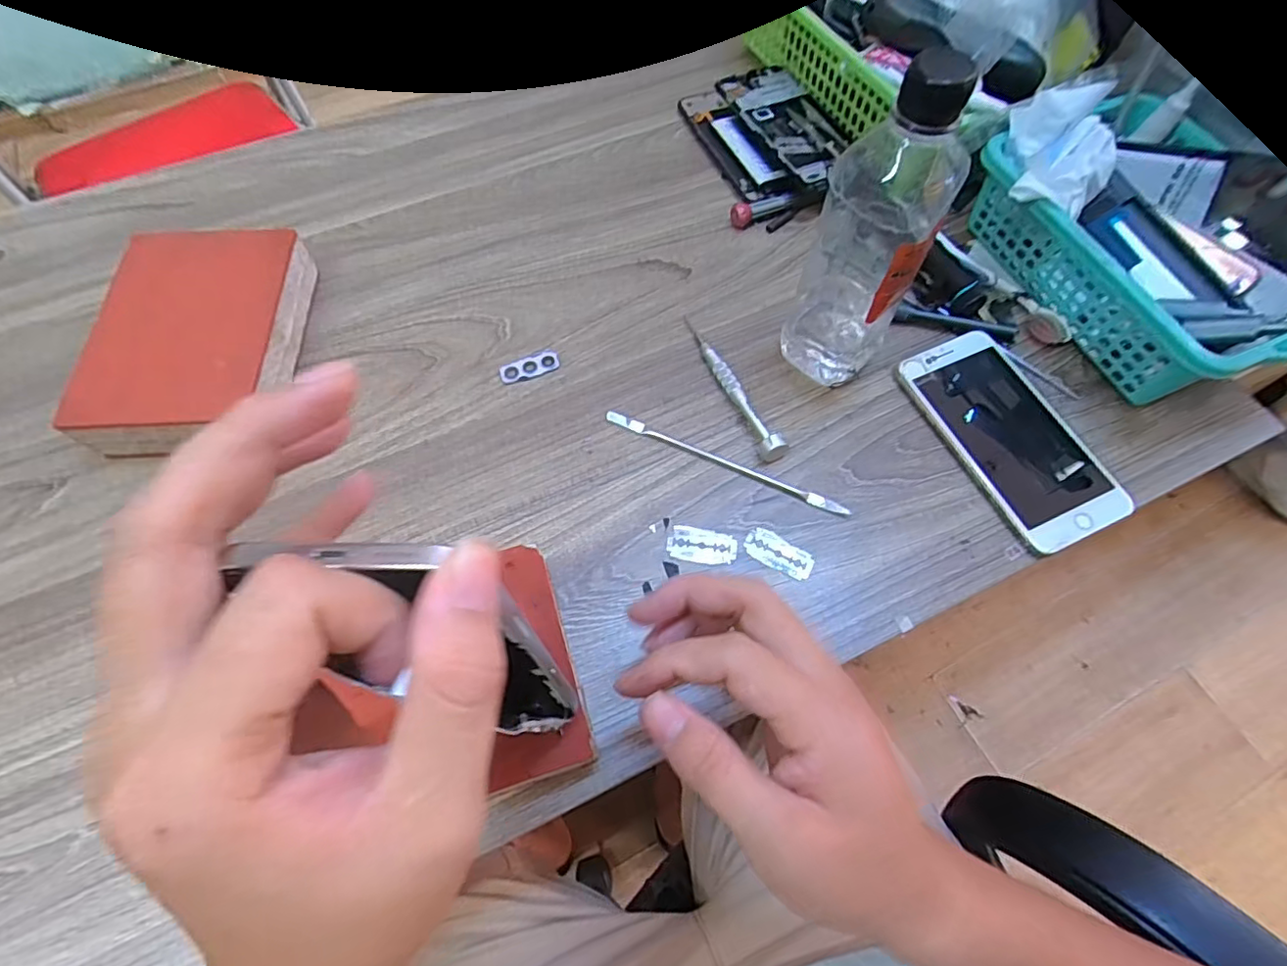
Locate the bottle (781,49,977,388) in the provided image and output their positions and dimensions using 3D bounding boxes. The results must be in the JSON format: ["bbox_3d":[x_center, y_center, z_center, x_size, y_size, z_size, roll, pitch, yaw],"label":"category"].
[{"bbox_3d":[0.131,-0.140,0.356,0.064,0.198,0.060,24,67,10],"label":"bottle"}]

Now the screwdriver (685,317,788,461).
[{"bbox_3d":[0.060,-0.070,0.421,0.016,0.020,0.127,-22,67,-11],"label":"screwdriver"}]

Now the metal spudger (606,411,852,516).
[{"bbox_3d":[0.052,-0.015,0.399,0.169,0.005,0.009,24,67,10],"label":"metal spudger"}]

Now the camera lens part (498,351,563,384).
[{"bbox_3d":[-0.080,-0.083,0.433,0.043,0.004,0.016,-20,67,-10],"label":"camera lens part"}]

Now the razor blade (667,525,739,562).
[{"bbox_3d":[0.036,0.038,0.375,0.042,0.004,0.021,7,65,2],"label":"razor blade"}]

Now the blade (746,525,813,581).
[{"bbox_3d":[0.083,0.043,0.374,0.041,0.004,0.020,33,69,13],"label":"blade"}]

